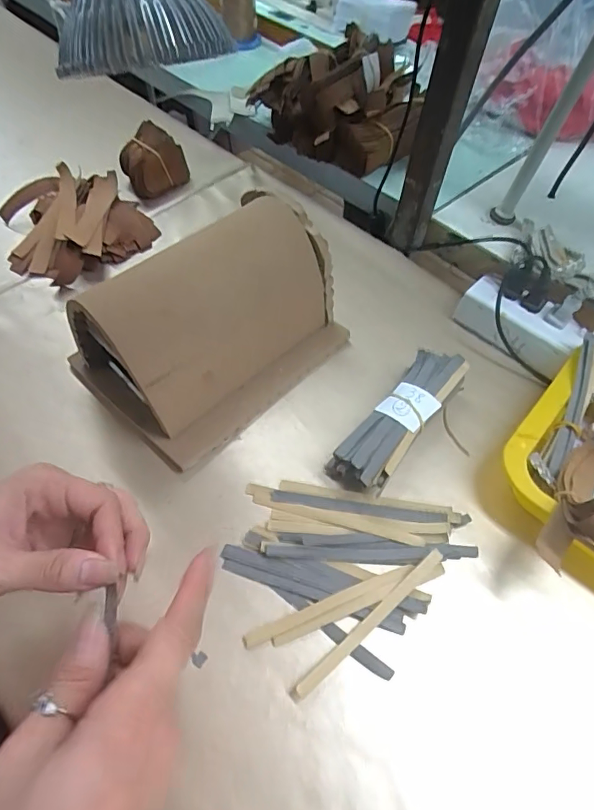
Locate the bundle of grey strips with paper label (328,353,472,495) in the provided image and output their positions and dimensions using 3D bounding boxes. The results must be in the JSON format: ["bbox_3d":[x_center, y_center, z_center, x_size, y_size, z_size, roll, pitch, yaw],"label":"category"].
[{"bbox_3d":[0.086,0.012,0.406,0.044,0.039,0.142,36,63,20],"label":"bundle of grey strips with paper label"}]

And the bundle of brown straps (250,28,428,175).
[{"bbox_3d":[0.067,-0.362,0.588,0.184,0.090,0.160,40,63,21],"label":"bundle of brown straps"}]

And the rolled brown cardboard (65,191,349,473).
[{"bbox_3d":[-0.070,-0.072,0.413,0.212,0.112,0.142,-37,64,-23],"label":"rolled brown cardboard"}]

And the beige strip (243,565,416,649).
[{"bbox_3d":[0.023,0.137,0.336,0.125,0.007,0.010,-18,59,-13],"label":"beige strip"}]

